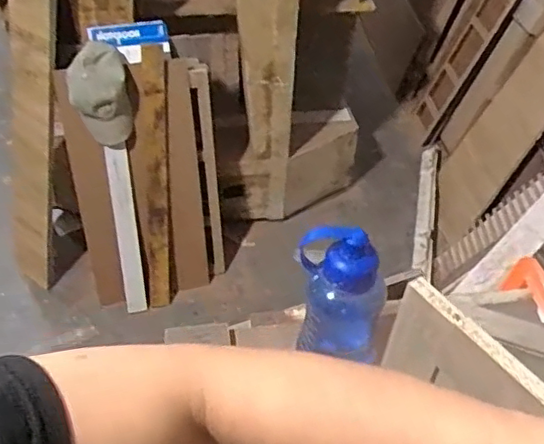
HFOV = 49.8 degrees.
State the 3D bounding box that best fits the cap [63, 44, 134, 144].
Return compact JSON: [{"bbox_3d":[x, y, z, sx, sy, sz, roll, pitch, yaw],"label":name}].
[{"bbox_3d":[-0.430,-0.301,1.487,0.148,0.269,0.111,-12,46,-16],"label":"cap"}]

